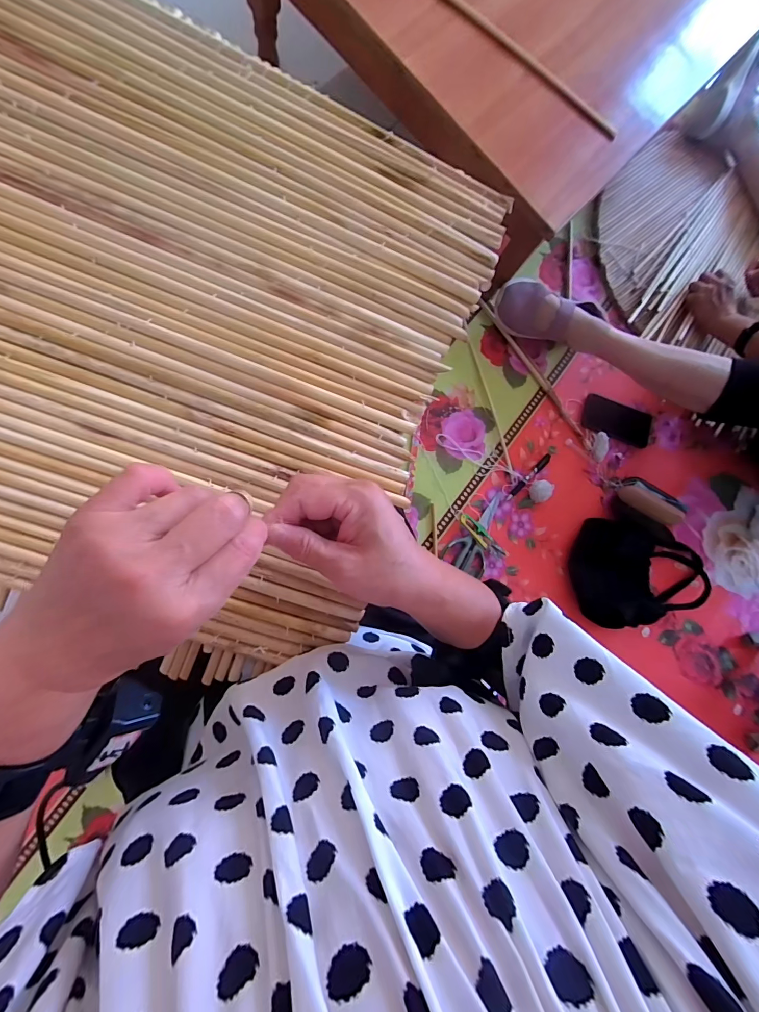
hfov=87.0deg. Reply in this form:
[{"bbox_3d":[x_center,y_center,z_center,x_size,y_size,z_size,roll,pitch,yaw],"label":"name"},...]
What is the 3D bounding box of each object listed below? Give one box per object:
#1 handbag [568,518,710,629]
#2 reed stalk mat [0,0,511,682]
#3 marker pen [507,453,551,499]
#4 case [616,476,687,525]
[{"bbox_3d":[0.555,0.136,0.828,0.320,0.090,0.209,1,86,-11],"label":"handbag"},{"bbox_3d":[-0.195,-0.135,0.298,0.495,0.013,0.454,20,89,-11],"label":"reed stalk mat"},{"bbox_3d":[0.310,-0.060,0.827,0.129,0.008,0.013,-44,95,-11],"label":"marker pen"},{"bbox_3d":[0.580,-0.010,0.854,0.144,0.038,0.063,35,83,13],"label":"case"}]

